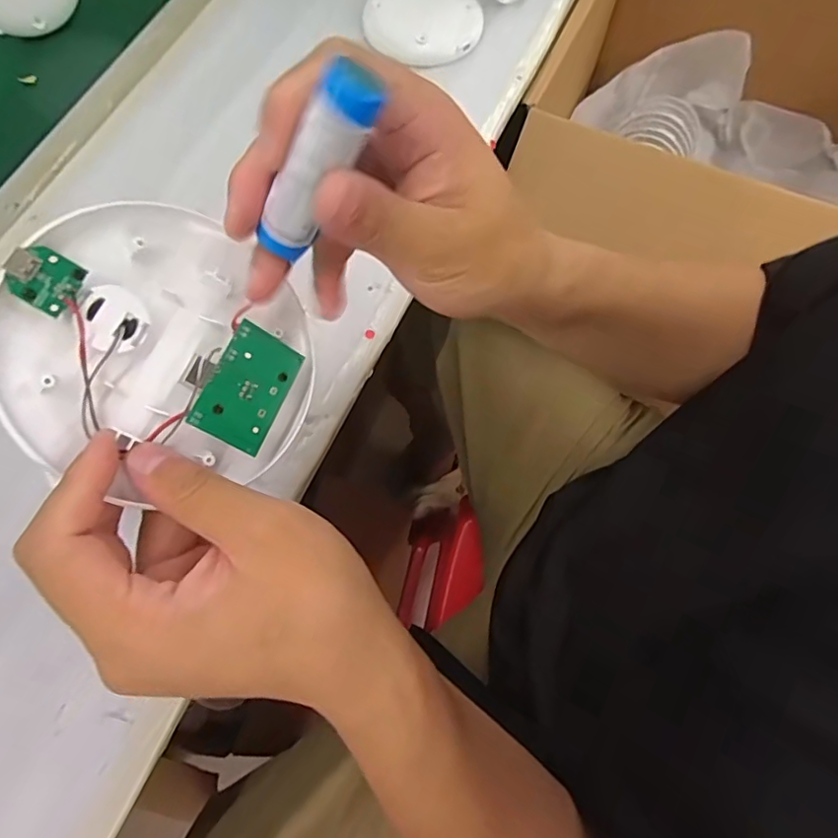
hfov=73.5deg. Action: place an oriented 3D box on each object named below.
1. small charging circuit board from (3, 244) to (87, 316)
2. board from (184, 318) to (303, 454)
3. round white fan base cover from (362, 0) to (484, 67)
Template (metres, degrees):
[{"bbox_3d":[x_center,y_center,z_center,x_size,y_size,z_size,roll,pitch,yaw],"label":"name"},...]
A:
[{"bbox_3d":[-0.122,-0.046,0.182,0.021,0.004,0.019,39,65,-31],"label":"small charging circuit board"},{"bbox_3d":[-0.065,-0.012,0.215,0.029,0.004,0.045,34,68,-30],"label":"board"},{"bbox_3d":[0.005,-0.366,0.511,0.102,0.016,0.097,0,70,-1],"label":"round white fan base cover"}]

